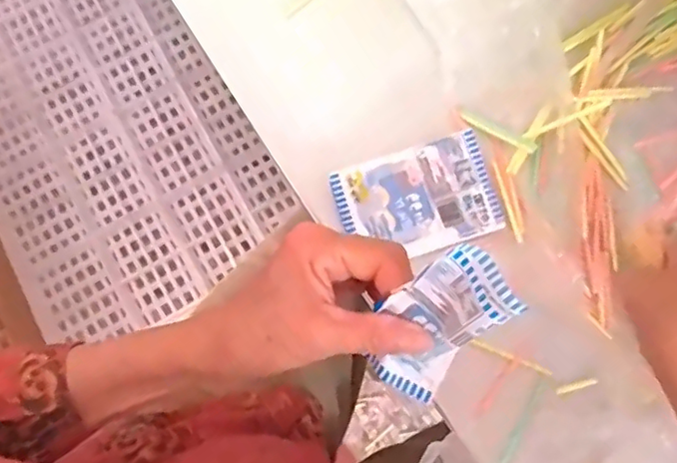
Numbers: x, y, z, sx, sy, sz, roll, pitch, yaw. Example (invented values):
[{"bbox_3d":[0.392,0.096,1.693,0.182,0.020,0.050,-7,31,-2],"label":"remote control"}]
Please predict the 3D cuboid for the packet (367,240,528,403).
[{"bbox_3d":[0.047,0.047,0.299,0.048,0.095,0.023,31,47,7],"label":"packet"}]

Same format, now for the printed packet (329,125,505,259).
[{"bbox_3d":[0.054,-0.022,0.415,0.103,0.011,0.071,-17,79,-2],"label":"printed packet"}]

